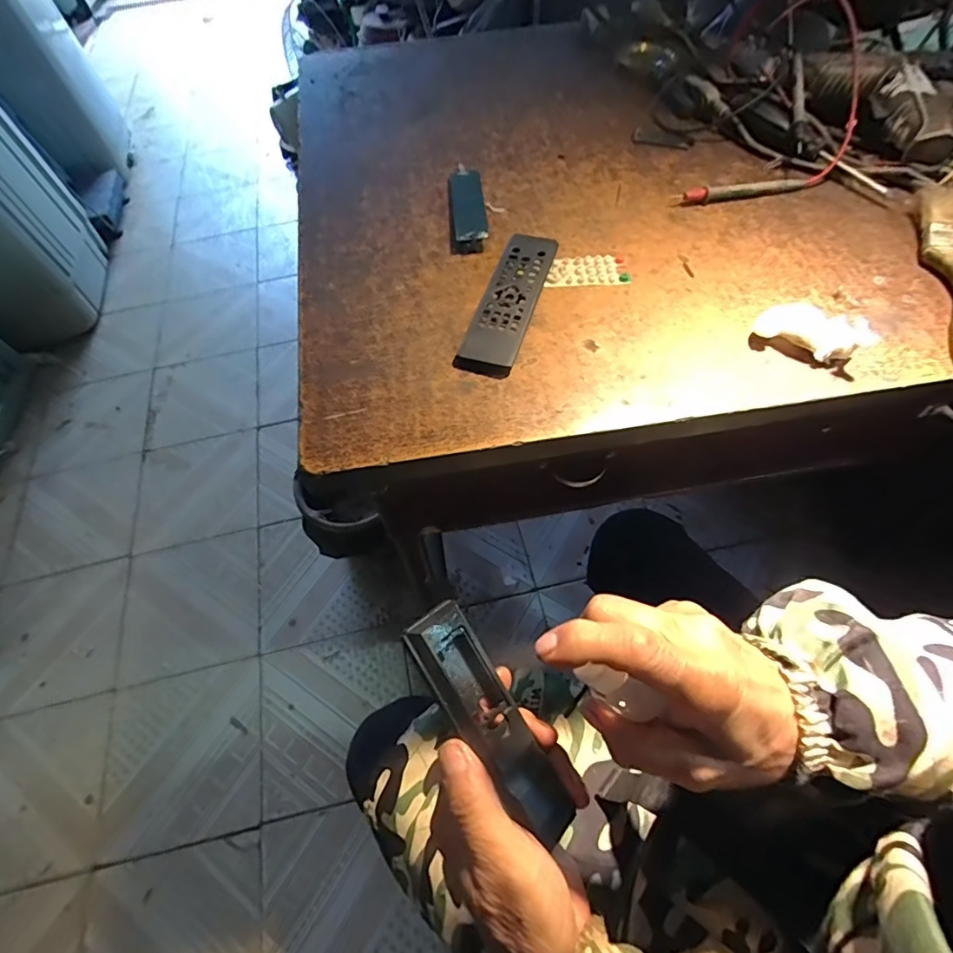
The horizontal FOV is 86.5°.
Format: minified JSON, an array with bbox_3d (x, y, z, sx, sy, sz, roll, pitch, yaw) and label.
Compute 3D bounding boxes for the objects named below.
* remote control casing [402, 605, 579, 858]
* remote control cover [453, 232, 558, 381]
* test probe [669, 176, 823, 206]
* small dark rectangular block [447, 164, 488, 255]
[{"bbox_3d":[0.009,0.137,0.284,0.036,0.022,0.139,-32,84,-17],"label":"remote control casing"},{"bbox_3d":[0.026,-0.134,0.384,0.040,0.015,0.145,17,60,10],"label":"remote control cover"},{"bbox_3d":[0.245,-0.259,0.453,0.141,0.013,0.017,-10,59,-6],"label":"test probe"},{"bbox_3d":[-0.009,-0.238,0.445,0.032,0.011,0.122,-2,58,-2],"label":"small dark rectangular block"}]

